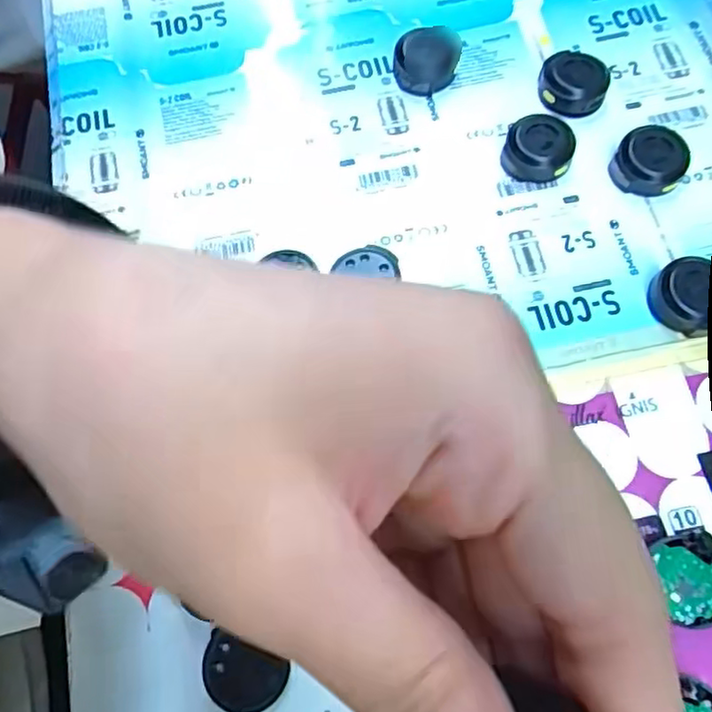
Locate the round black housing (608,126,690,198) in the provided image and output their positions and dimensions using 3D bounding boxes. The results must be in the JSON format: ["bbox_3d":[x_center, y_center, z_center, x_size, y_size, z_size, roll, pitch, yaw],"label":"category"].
[{"bbox_3d":[0.127,-0.083,0.280,0.028,0.014,0.026,-1,70,2],"label":"round black housing"}]

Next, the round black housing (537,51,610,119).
[{"bbox_3d":[0.100,-0.125,0.298,0.031,0.010,0.033,-1,70,2],"label":"round black housing"}]

